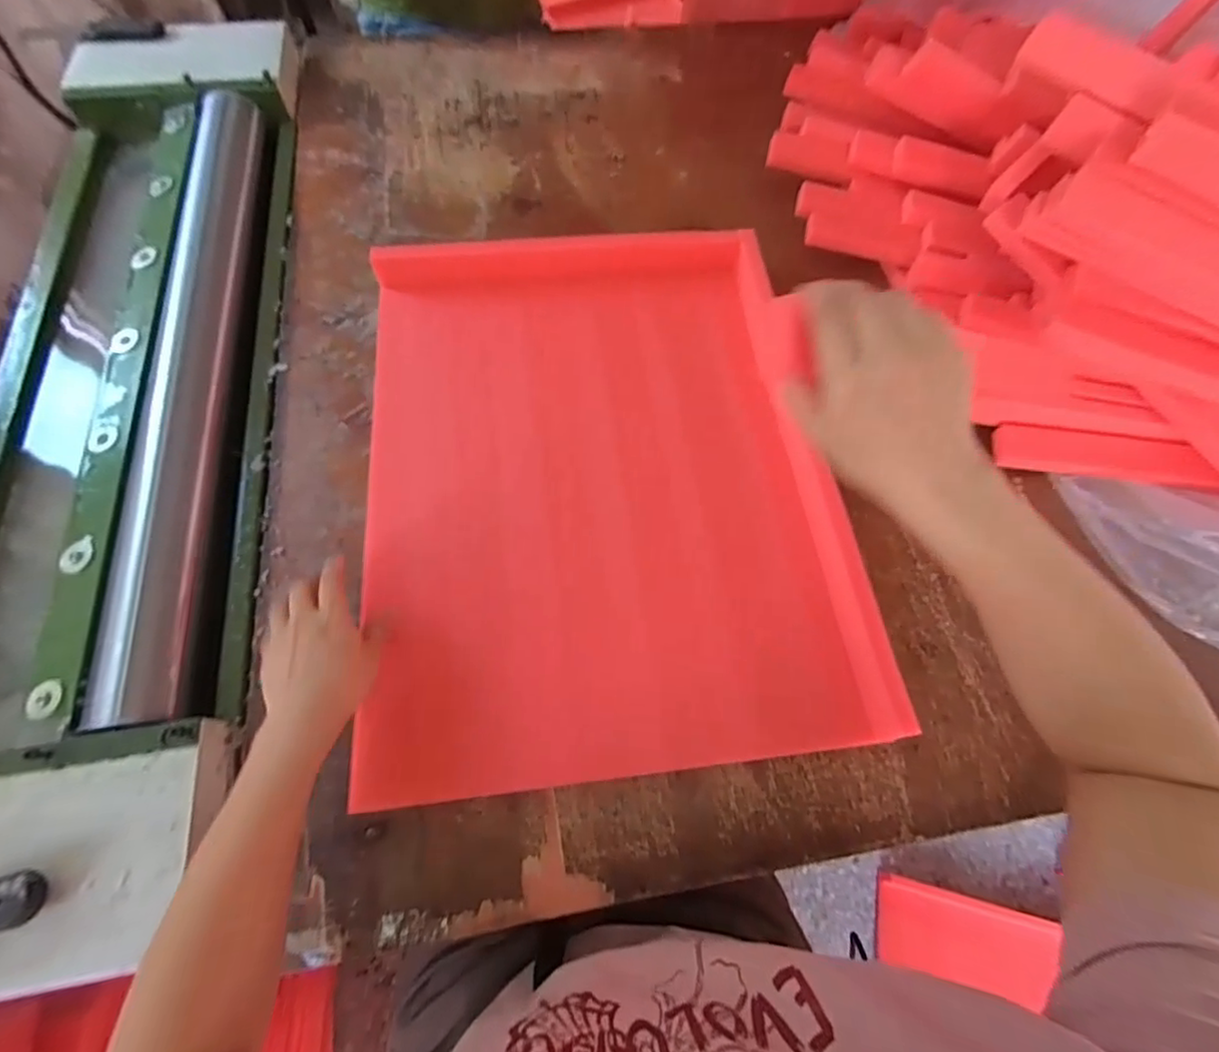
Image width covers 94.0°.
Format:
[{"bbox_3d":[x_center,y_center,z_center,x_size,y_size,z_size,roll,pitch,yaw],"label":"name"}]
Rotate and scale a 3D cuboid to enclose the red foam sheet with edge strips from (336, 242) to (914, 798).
[{"bbox_3d":[-0.013,-0.073,0.587,0.445,0.052,0.598,-6,65,-3],"label":"red foam sheet with edge strips"}]

